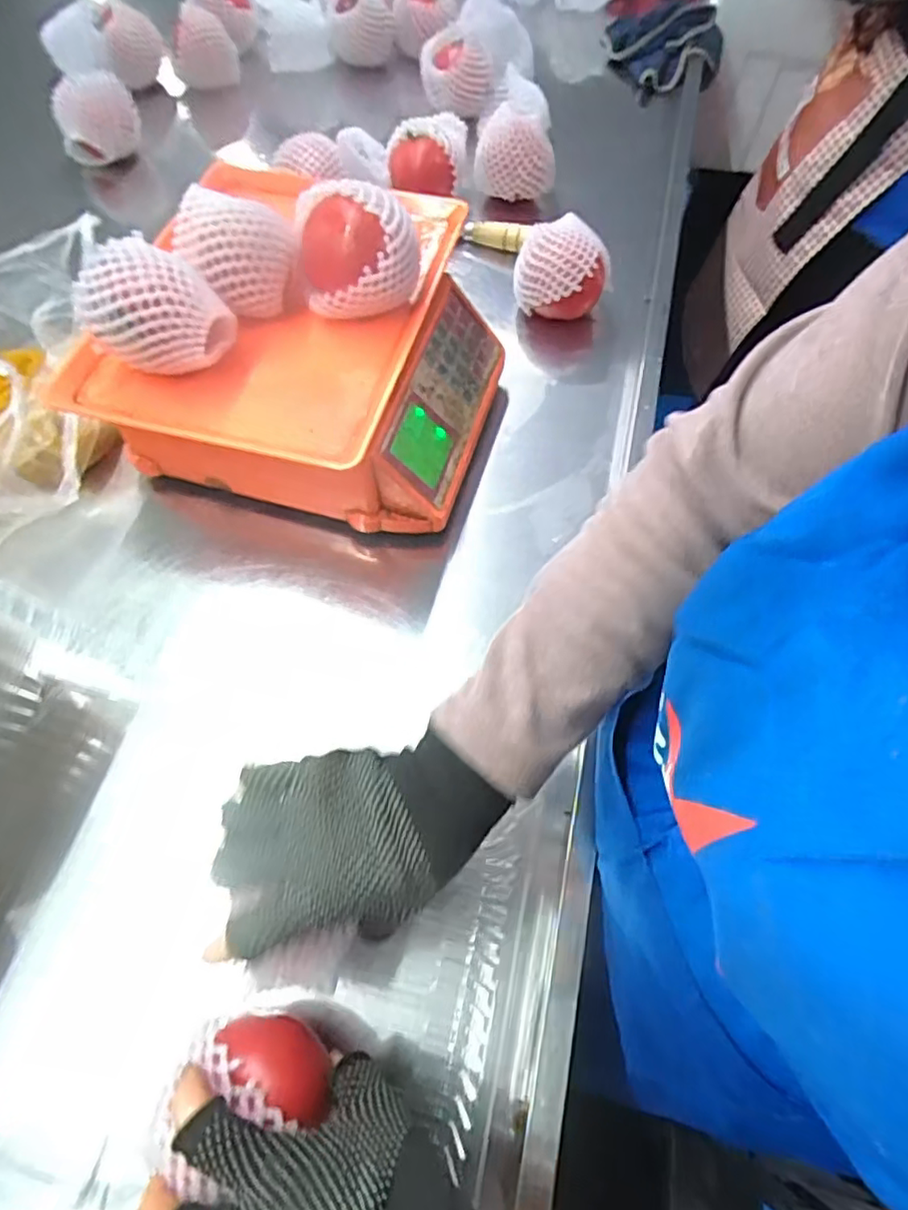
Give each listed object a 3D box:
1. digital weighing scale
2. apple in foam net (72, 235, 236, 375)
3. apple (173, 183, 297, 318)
[{"bbox_3d":[-0.126,-0.201,0.531,0.277,0.142,0.302,16,66,7],"label":"digital weighing scale"},{"bbox_3d":[-0.201,-0.194,0.432,0.087,0.075,0.075,-31,69,-14],"label":"apple in foam net"},{"bbox_3d":[-0.157,-0.247,0.463,0.084,0.074,0.068,-22,67,-10],"label":"apple"}]

